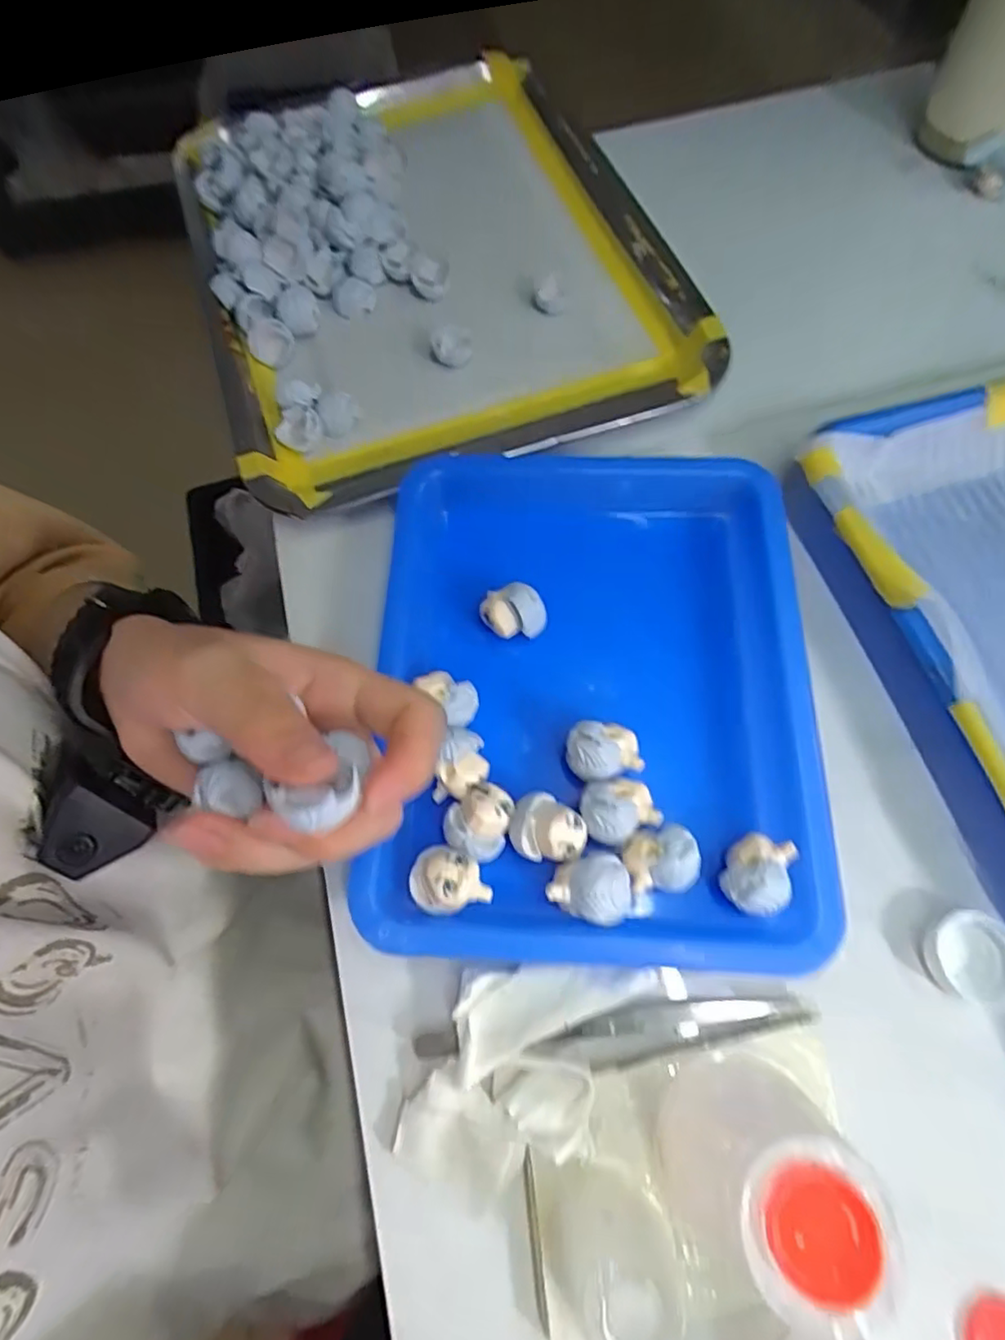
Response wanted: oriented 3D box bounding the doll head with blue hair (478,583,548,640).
[{"bbox_3d":[0.005,-0.025,0.274,0.027,0.024,0.020,41,75,18],"label":"doll head with blue hair"}]

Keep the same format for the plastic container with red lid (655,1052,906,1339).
[{"bbox_3d":[0.073,0.142,0.176,0.043,0.070,0.044,8,68,7],"label":"plastic container with red lid"}]

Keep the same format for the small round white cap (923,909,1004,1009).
[{"bbox_3d":[0.174,0.105,0.225,0.031,0.010,0.030,-1,67,3],"label":"small round white cap"}]

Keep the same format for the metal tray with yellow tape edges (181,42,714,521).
[{"bbox_3d":[-0.058,-0.260,0.369,0.253,0.041,0.359,-22,68,-6],"label":"metal tray with yellow tape edges"}]

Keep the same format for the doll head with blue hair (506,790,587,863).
[{"bbox_3d":[0.018,0.063,0.239,0.028,0.025,0.024,20,70,11],"label":"doll head with blue hair"}]

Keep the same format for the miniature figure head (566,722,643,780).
[{"bbox_3d":[0.040,0.034,0.251,0.028,0.025,0.022,-14,67,-2],"label":"miniature figure head"}]

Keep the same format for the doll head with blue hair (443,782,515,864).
[{"bbox_3d":[-0.008,0.058,0.239,0.024,0.020,0.027,29,72,14],"label":"doll head with blue hair"}]

